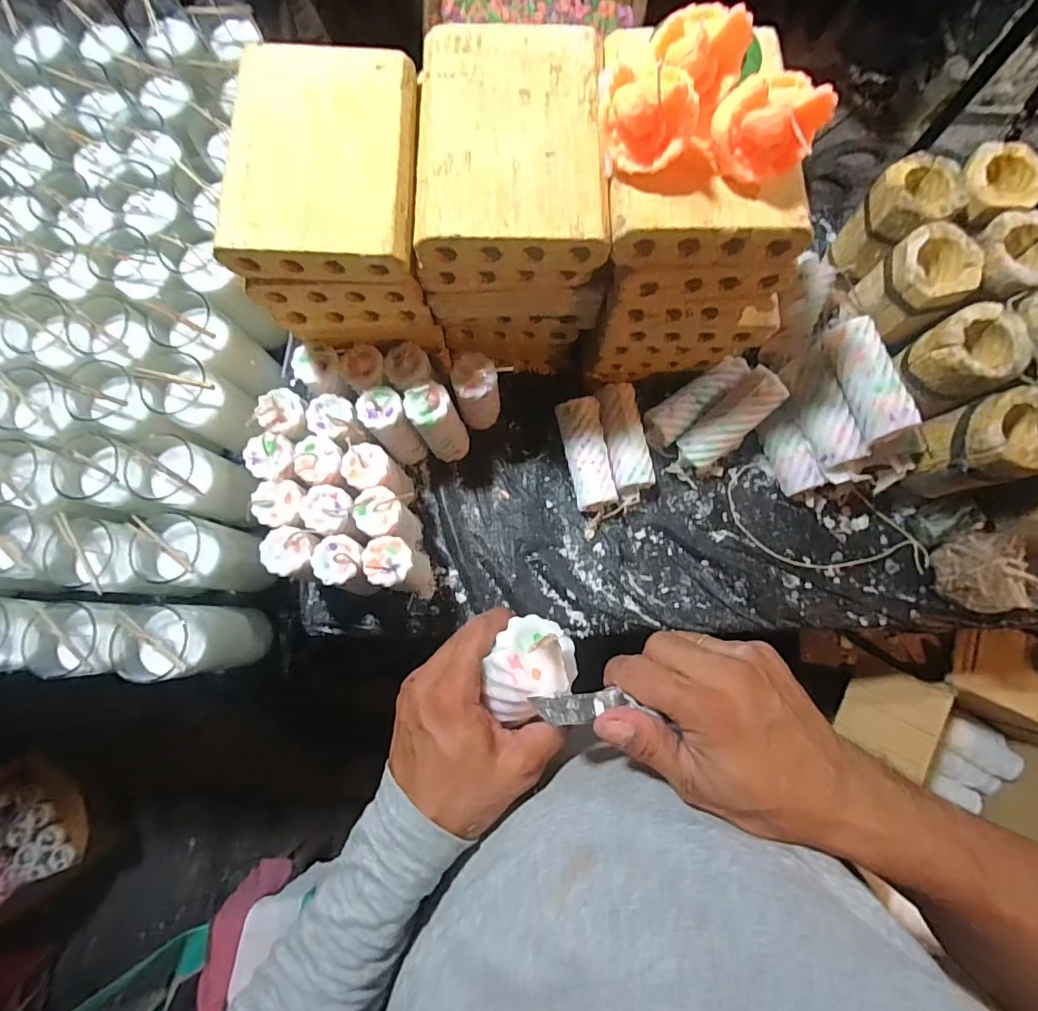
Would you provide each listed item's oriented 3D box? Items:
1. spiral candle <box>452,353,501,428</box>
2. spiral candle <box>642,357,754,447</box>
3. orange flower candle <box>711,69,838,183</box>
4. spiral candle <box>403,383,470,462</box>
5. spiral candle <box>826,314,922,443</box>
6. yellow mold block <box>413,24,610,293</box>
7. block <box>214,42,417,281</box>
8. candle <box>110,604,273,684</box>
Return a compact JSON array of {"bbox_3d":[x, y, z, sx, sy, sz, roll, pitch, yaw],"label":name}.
[{"bbox_3d":[-0.049,-0.131,0.627,0.051,0.144,0.052,-9,77,-1],"label":"spiral candle"},{"bbox_3d":[0.228,-0.138,0.656,0.149,0.041,0.050,-39,79,-7],"label":"spiral candle"},{"bbox_3d":[0.182,-0.279,0.373,0.062,0.057,0.058,-21,78,-3],"label":"orange flower candle"},{"bbox_3d":[-0.096,-0.099,0.614,0.053,0.139,0.051,0,77,1],"label":"spiral candle"},{"bbox_3d":[0.389,-0.143,0.558,0.041,0.035,0.134,-14,77,-2],"label":"spiral candle"},{"bbox_3d":[-0.005,-0.306,0.462,0.156,0.092,0.202,0,77,1],"label":"yellow mold block"},{"bbox_3d":[-0.173,-0.309,0.452,0.157,0.049,0.201,0,77,1],"label":"block"},{"bbox_3d":[-0.345,0.145,0.548,0.081,0.155,0.069,-1,77,1],"label":"candle"}]

